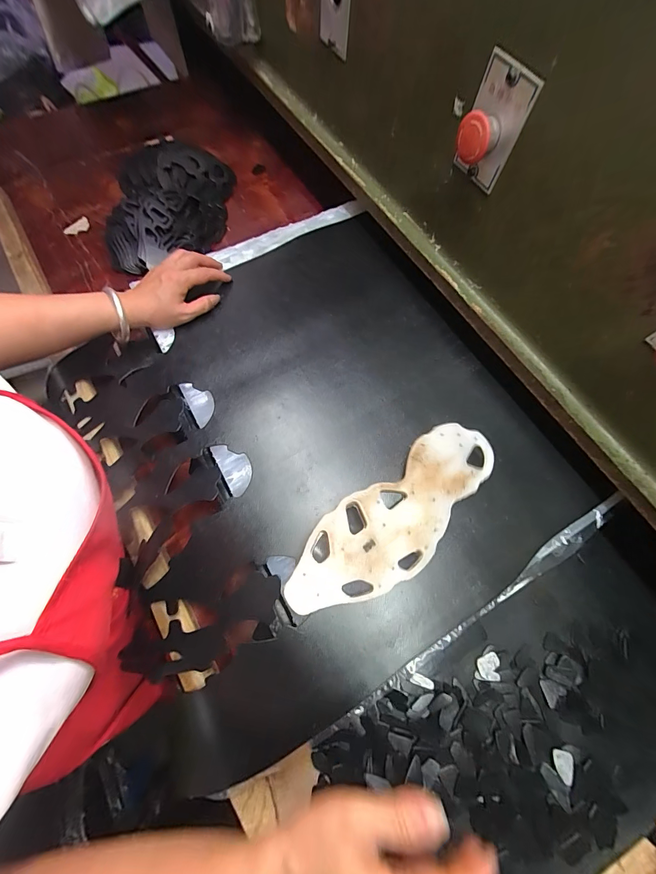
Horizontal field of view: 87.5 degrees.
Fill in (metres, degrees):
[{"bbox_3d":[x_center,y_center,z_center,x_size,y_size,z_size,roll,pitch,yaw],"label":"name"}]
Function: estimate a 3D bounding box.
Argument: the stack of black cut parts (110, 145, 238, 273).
[{"bbox_3d":[-0.265,-0.387,0.575,0.198,0.067,0.300,5,69,-1],"label":"stack of black cut parts"}]

